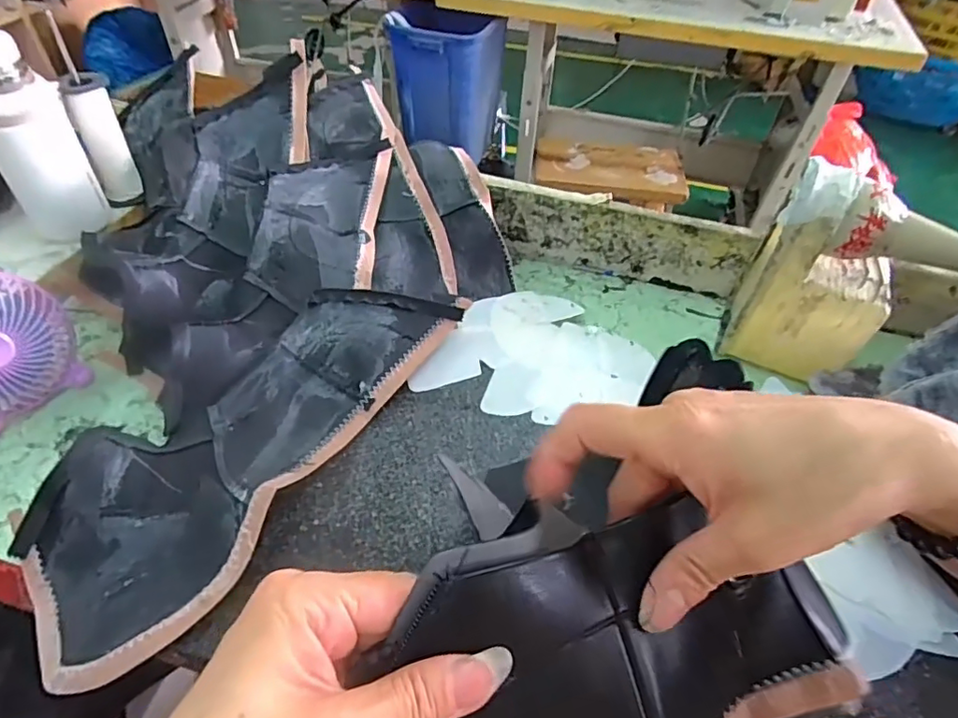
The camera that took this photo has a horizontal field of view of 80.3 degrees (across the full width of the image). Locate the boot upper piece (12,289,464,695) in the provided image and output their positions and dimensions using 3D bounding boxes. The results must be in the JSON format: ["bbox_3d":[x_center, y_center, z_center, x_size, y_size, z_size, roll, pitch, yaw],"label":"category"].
[{"bbox_3d":[-0.201,0.067,0.499,0.173,0.081,0.404,25,51,18],"label":"boot upper piece"}]

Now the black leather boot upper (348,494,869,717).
[{"bbox_3d":[0.056,0.126,0.225,0.269,0.112,0.092,-13,50,-15],"label":"black leather boot upper"}]

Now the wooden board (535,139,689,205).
[{"bbox_3d":[0.325,-0.475,1.421,0.360,0.058,0.218,7,48,3],"label":"wooden board"}]

